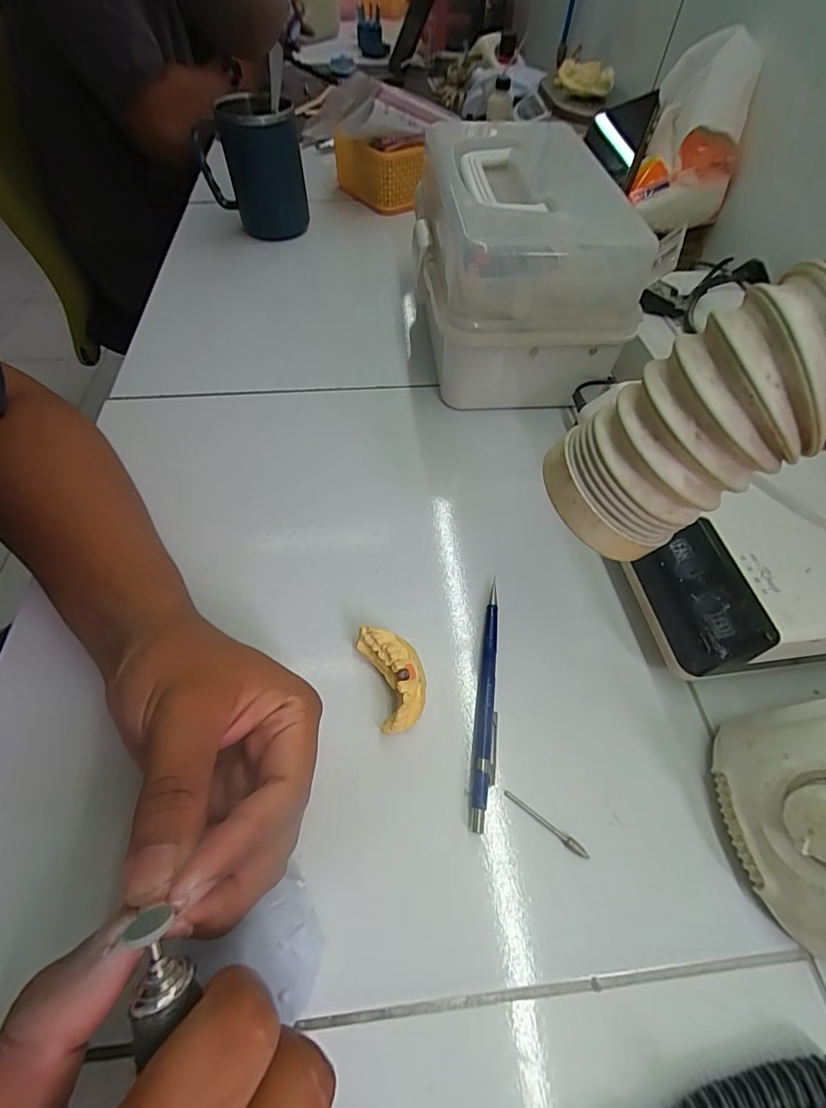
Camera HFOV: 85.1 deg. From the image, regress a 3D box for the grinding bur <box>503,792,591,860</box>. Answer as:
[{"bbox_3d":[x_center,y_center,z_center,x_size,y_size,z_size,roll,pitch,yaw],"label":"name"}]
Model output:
[{"bbox_3d":[0.065,0.133,0.222,0.045,0.004,0.005,32,61,18],"label":"grinding bur"}]

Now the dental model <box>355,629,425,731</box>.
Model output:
[{"bbox_3d":[-0.010,0.067,0.251,0.029,0.022,0.055,-17,59,-13],"label":"dental model"}]

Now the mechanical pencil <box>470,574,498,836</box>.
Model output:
[{"bbox_3d":[0.043,0.079,0.253,0.012,0.011,0.132,9,57,4],"label":"mechanical pencil"}]

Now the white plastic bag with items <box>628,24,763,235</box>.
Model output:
[{"bbox_3d":[0.267,-0.390,0.426,0.092,0.112,0.114,20,58,11],"label":"white plastic bag with items"}]

